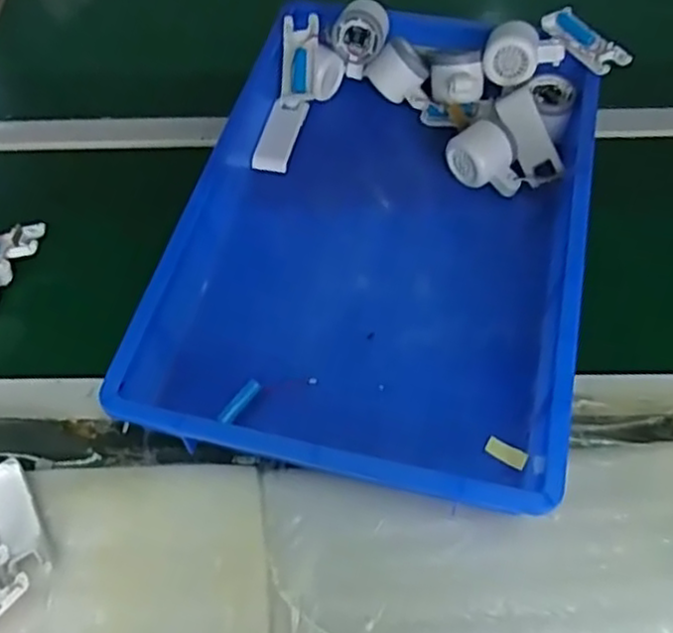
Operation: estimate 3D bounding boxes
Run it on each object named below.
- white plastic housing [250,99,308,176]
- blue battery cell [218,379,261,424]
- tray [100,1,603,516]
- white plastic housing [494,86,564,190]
[{"bbox_3d":[-0.063,-0.203,0.784,0.037,0.013,0.105,11,60,8],"label":"white plastic housing"},{"bbox_3d":[-0.085,0.075,0.612,0.011,0.012,0.045,32,65,19],"label":"blue battery cell"},{"bbox_3d":[0.050,-0.098,0.685,0.359,0.070,0.519,11,60,8],"label":"tray"},{"bbox_3d":[0.204,-0.189,0.737,0.039,0.012,0.106,-24,79,17],"label":"white plastic housing"}]

